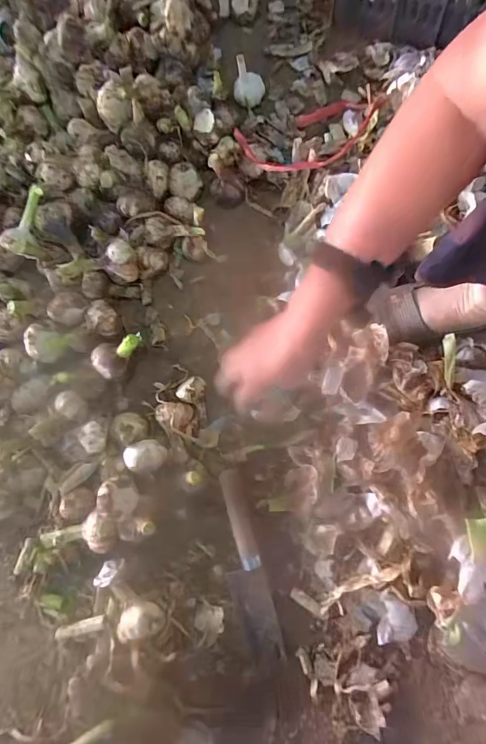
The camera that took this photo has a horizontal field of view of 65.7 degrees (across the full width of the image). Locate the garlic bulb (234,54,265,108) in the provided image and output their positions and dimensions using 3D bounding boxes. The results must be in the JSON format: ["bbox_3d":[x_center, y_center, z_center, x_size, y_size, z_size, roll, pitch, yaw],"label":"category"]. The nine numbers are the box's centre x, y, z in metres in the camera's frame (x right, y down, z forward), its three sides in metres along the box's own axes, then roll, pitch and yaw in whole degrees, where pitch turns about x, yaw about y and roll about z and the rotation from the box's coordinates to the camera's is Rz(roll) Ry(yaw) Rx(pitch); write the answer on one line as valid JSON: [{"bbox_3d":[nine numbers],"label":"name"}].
[{"bbox_3d":[0.011,-0.478,0.607,0.048,0.062,0.047,2,76,6],"label":"garlic bulb"}]

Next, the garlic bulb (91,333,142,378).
[{"bbox_3d":[-0.170,-0.018,0.519,0.072,0.058,0.047,-9,76,3],"label":"garlic bulb"}]

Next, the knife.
[{"bbox_3d":[0.001,0.241,0.474,0.044,0.021,0.224,-16,75,1],"label":"knife"}]

